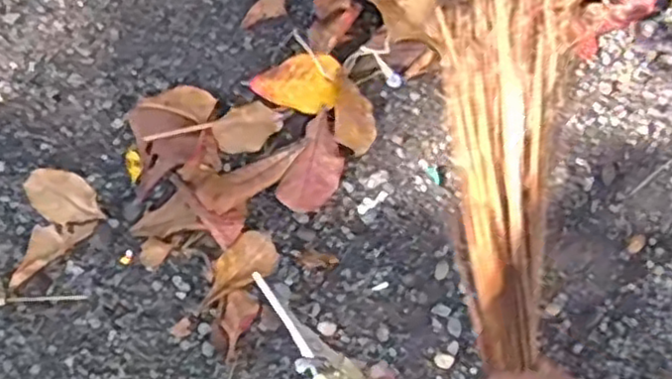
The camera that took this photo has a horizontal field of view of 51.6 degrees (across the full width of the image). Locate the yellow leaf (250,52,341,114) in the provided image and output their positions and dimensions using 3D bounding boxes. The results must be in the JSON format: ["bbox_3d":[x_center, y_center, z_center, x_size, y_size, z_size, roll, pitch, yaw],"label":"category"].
[{"bbox_3d":[-0.072,-0.198,1.265,0.161,0.022,0.103,14,93,16],"label":"yellow leaf"}]

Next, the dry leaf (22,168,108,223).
[{"bbox_3d":[-0.477,0.016,1.223,0.140,0.024,0.089,37,76,10],"label":"dry leaf"}]

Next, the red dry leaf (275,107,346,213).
[{"bbox_3d":[-0.032,-0.043,1.234,0.091,0.031,0.173,24,74,7],"label":"red dry leaf"}]

